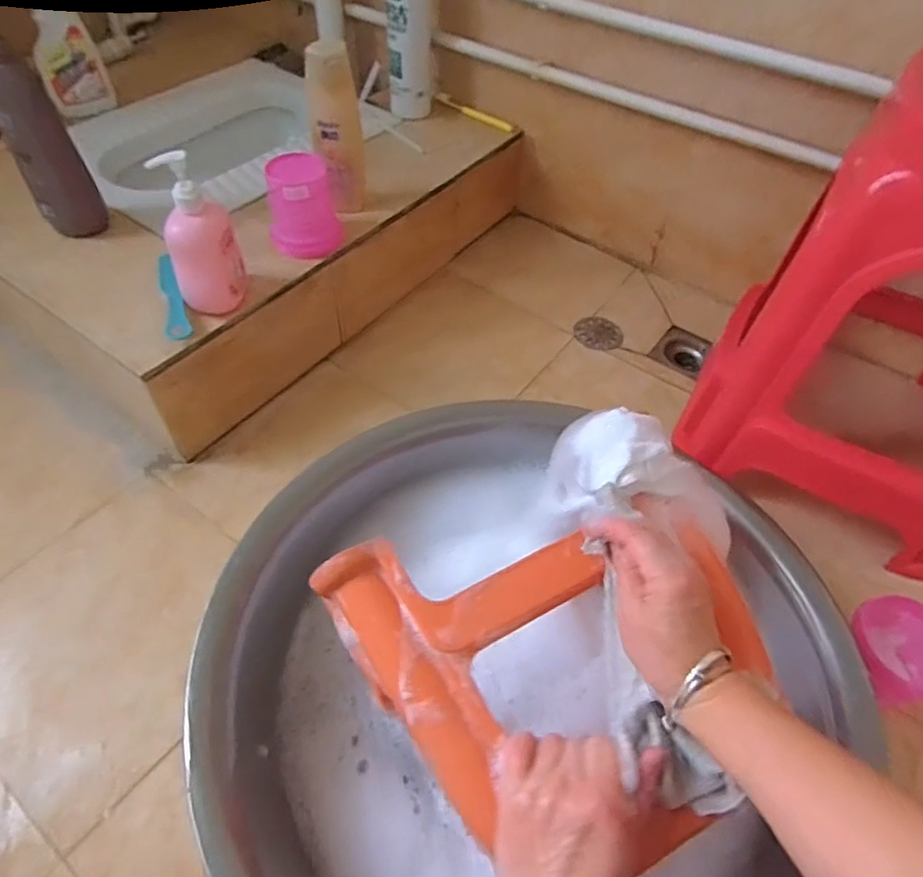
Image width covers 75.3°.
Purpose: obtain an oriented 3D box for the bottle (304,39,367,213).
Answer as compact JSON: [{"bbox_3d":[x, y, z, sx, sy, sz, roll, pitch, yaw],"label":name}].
[{"bbox_3d":[-0.167,-0.412,0.810,0.067,0.210,0.037,-13,53,-13],"label":"bottle"}]

